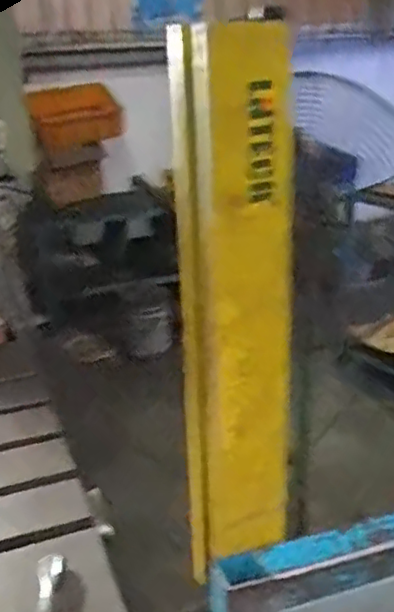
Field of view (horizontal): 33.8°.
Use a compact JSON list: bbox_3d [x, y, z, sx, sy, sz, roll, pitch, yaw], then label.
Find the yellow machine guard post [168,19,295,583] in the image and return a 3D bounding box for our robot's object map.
[{"bbox_3d":[0.032,0.016,0.493,0.080,0.434,0.037,-3,21,-3],"label":"yellow machine guard post"}]

